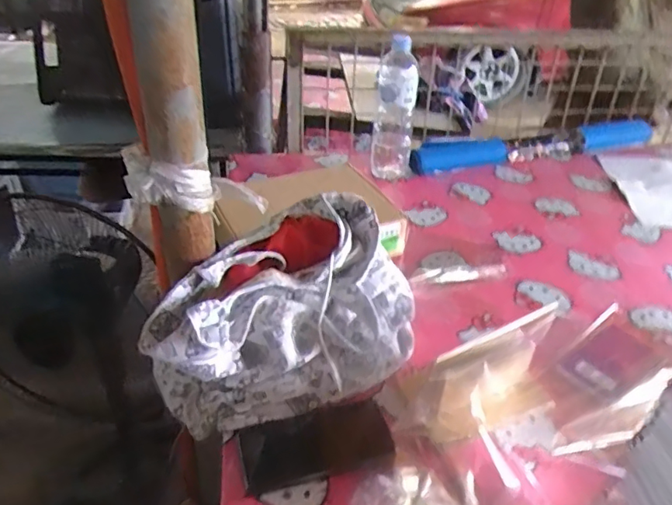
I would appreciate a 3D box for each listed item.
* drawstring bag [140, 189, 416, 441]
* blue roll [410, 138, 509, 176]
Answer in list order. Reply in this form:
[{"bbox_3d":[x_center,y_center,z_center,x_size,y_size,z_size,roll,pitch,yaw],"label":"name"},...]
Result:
[{"bbox_3d":[-0.060,0.067,0.666,0.316,0.162,0.184,-12,38,-18],"label":"drawstring bag"},{"bbox_3d":[0.250,-0.201,1.162,0.218,0.050,0.064,-11,38,-16],"label":"blue roll"}]

